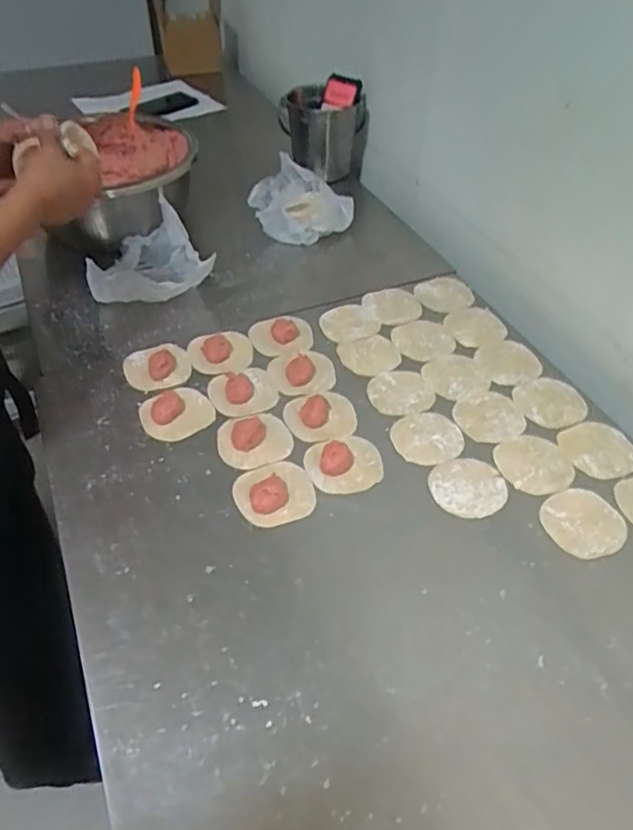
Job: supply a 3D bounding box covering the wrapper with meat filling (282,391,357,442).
[{"bbox_3d":[0.006,0.001,0.709,0.080,0.012,0.068,-15,50,-14],"label":"wrapper with meat filling"}]

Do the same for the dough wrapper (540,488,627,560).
[{"bbox_3d":[0.265,0.107,0.614,0.078,0.004,0.073,1,48,-1],"label":"dough wrapper"}]

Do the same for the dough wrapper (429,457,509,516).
[{"bbox_3d":[0.157,0.075,0.645,0.078,0.004,0.070,-13,52,-15],"label":"dough wrapper"}]

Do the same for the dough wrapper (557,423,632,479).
[{"bbox_3d":[0.312,0.038,0.679,0.077,0.005,0.073,1,48,-1],"label":"dough wrapper"}]

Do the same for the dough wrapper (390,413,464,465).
[{"bbox_3d":[0.124,0.026,0.692,0.076,0.005,0.073,1,48,-1],"label":"dough wrapper"}]

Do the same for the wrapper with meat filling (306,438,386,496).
[{"bbox_3d":[0.031,0.046,0.655,0.082,0.021,0.072,-14,50,-14],"label":"wrapper with meat filling"}]

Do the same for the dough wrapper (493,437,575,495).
[{"bbox_3d":[0.234,0.052,0.664,0.076,0.004,0.075,1,48,-1],"label":"dough wrapper"}]

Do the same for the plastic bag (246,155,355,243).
[{"bbox_3d":[-0.022,-0.327,0.946,0.155,0.112,0.093,-3,48,-4],"label":"plastic bag"}]

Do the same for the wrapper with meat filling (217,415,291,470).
[{"bbox_3d":[-0.068,0.023,0.678,0.078,0.018,0.069,-11,49,-11],"label":"wrapper with meat filling"}]

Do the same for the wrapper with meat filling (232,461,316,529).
[{"bbox_3d":[-0.043,0.074,0.628,0.078,0.023,0.073,1,48,-1],"label":"wrapper with meat filling"}]

